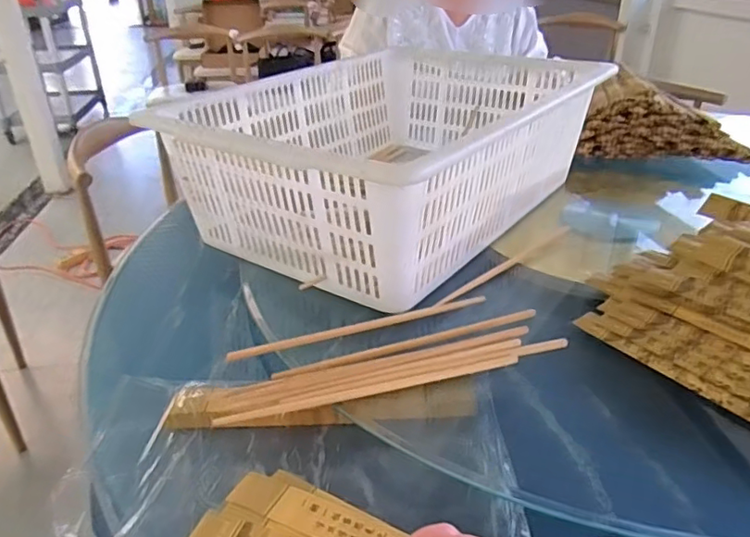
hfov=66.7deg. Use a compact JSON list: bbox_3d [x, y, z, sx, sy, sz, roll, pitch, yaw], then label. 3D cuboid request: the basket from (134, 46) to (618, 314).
[{"bbox_3d":[0.032,-0.151,0.702,0.342,0.142,0.457,21,37,31],"label":"basket"}]

